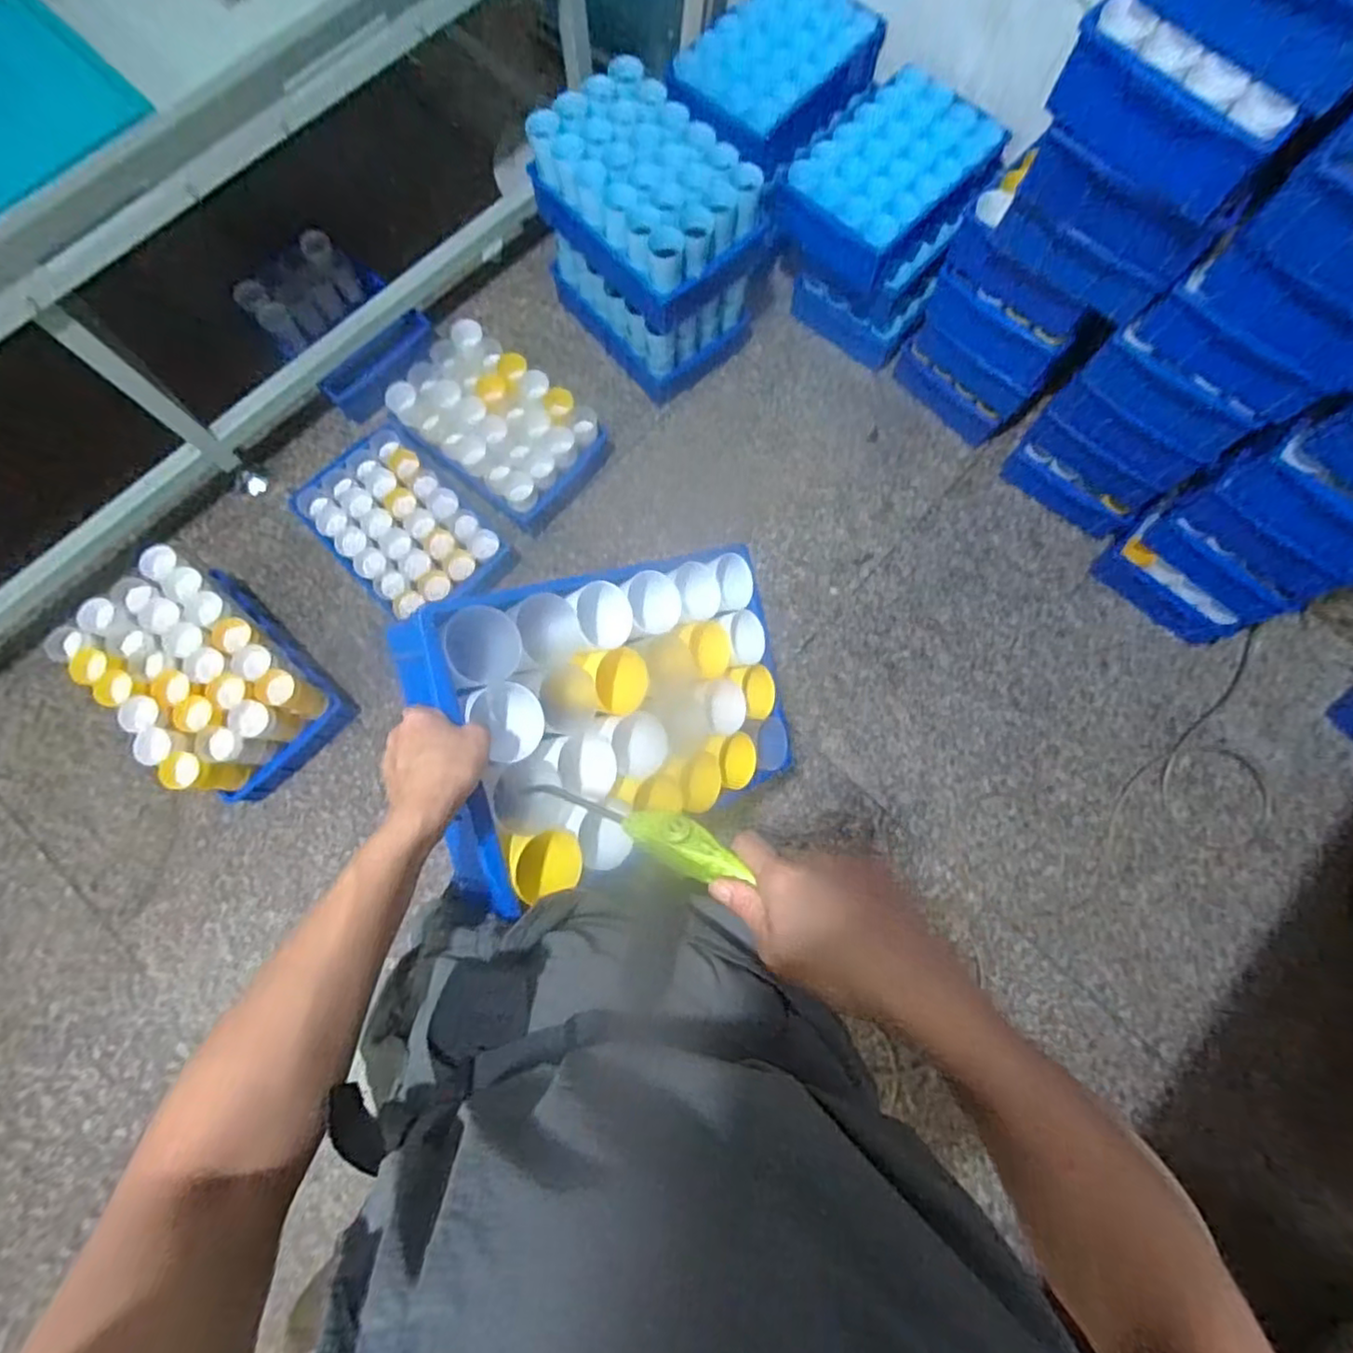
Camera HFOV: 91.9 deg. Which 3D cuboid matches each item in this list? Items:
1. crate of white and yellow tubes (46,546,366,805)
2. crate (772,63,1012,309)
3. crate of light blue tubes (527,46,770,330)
[{"bbox_3d":[-0.859,-0.002,1.205,0.421,0.224,0.270,41,80,9],"label":"crate of white and yellow tubes"},{"bbox_3d":[0.439,-1.033,1.368,0.335,0.152,0.438,42,81,9],"label":"crate"},{"bbox_3d":[-0.059,-0.939,1.309,0.290,0.194,0.432,-38,80,-8],"label":"crate of light blue tubes"}]

